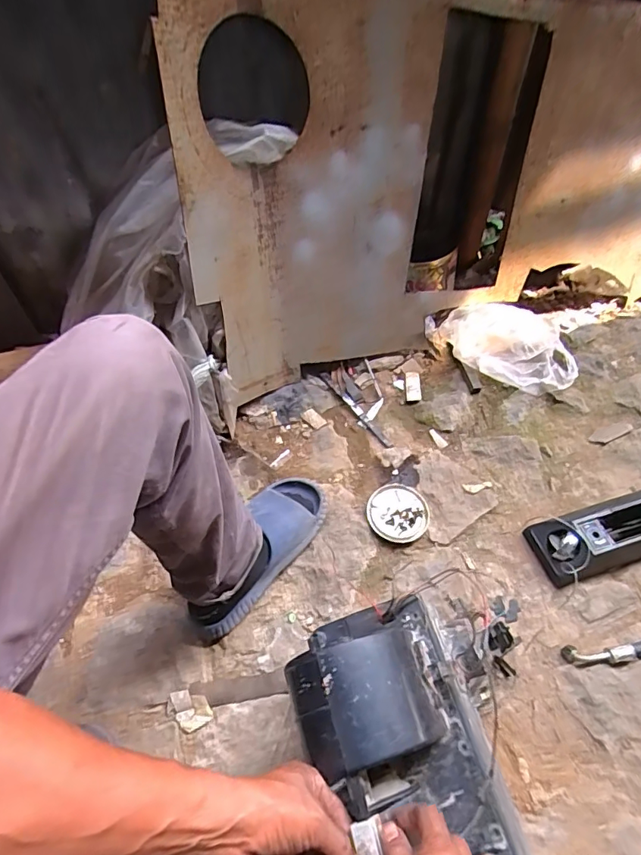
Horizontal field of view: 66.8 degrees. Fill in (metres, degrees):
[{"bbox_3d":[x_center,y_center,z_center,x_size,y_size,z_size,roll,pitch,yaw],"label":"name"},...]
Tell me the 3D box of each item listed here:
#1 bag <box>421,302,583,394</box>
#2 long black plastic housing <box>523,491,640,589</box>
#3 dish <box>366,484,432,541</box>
[{"bbox_3d":[0.380,-0.182,1.021,0.321,0.111,0.129,28,60,20],"label":"bag"},{"bbox_3d":[0.542,0.156,0.810,0.378,0.064,0.104,-14,56,-8],"label":"long black plastic housing"},{"bbox_3d":[0.137,0.147,0.850,0.102,0.025,0.108,-1,55,1],"label":"dish"}]

